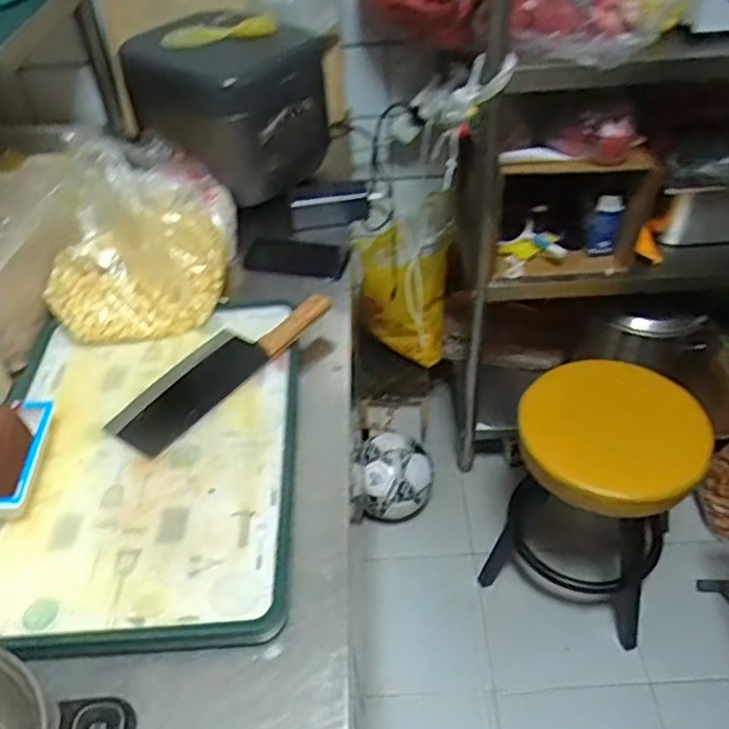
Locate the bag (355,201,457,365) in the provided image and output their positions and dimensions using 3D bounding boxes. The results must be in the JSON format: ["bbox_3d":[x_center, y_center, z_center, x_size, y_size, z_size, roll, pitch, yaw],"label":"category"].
[{"bbox_3d":[0.087,-0.161,1.523,0.193,0.341,0.247,1,44,5],"label":"bag"}]

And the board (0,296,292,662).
[{"bbox_3d":[-0.252,0.098,0.773,0.335,0.038,0.458,-5,43,0],"label":"board"}]

